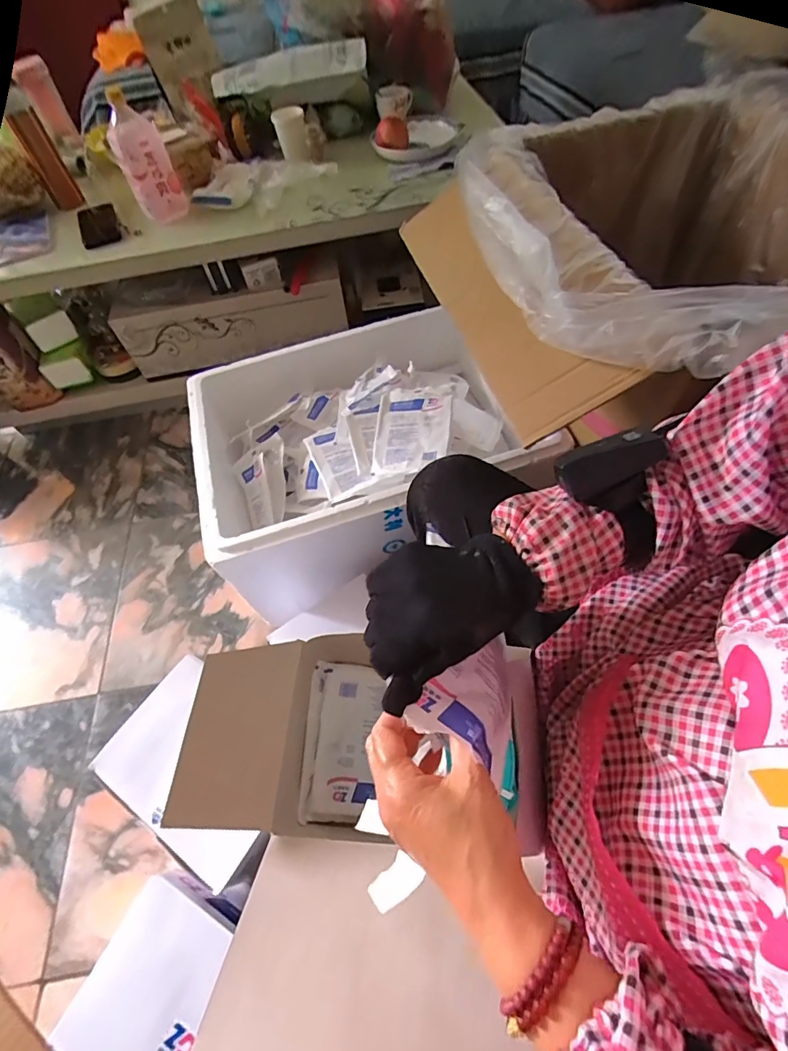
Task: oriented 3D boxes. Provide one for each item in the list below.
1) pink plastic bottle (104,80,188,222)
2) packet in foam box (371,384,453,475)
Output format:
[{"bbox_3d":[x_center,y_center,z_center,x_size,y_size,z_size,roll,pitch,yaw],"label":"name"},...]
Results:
[{"bbox_3d":[-0.501,-0.727,0.932,0.096,0.229,0.056,-25,59,-11],"label":"pink plastic bottle"},{"bbox_3d":[0.032,-0.164,0.785,0.129,0.015,0.179,-1,61,16],"label":"packet in foam box"}]

